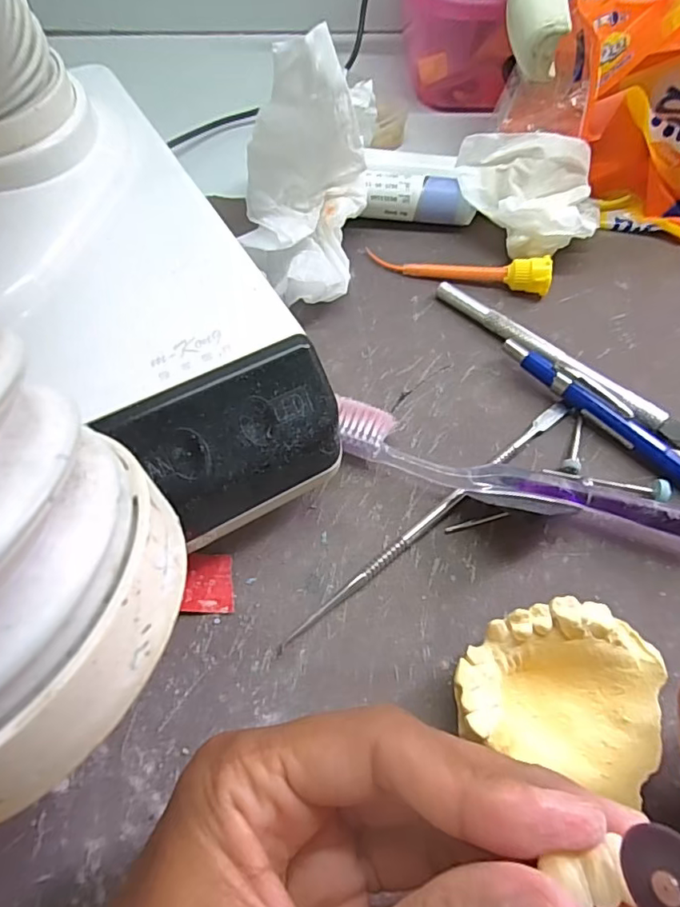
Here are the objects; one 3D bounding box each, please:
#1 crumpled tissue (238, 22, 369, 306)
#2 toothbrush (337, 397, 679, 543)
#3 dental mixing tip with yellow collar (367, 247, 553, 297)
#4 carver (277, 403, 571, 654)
[{"bbox_3d":[-0.016,-0.113,0.229,0.049,0.097,0.065,5,62,1],"label":"crumpled tissue"},{"bbox_3d":[0.079,0.015,0.204,0.169,0.021,0.019,19,63,8],"label":"toothbrush"},{"bbox_3d":[0.058,-0.093,0.267,0.086,0.016,0.013,14,62,6],"label":"dental mixing tip with yellow collar"},{"bbox_3d":[0.038,0.022,0.208,0.152,0.004,0.006,-36,68,-19],"label":"carver"}]

